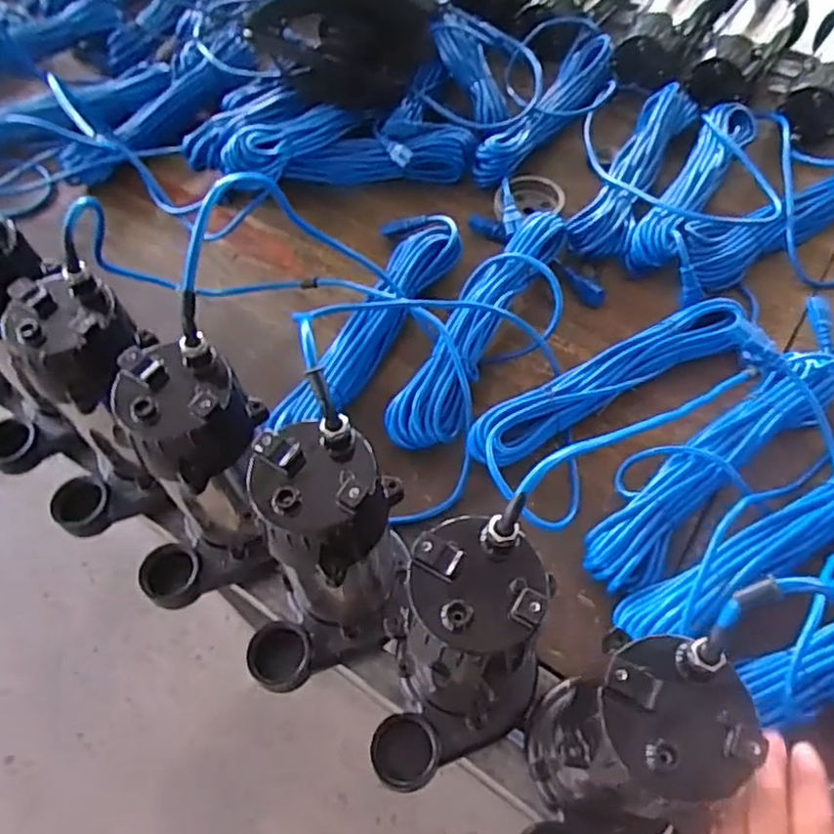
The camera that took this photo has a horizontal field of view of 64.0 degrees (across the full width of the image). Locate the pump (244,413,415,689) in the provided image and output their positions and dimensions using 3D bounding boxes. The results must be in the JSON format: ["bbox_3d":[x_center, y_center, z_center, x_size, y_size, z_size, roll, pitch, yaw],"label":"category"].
[{"bbox_3d":[-0.079,0.120,0.510,0.098,0.224,0.152,25,62,16],"label":"pump"}]

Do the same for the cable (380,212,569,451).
[{"bbox_3d":[0.074,-0.105,0.759,0.081,0.060,0.345,24,62,16],"label":"cable"}]

